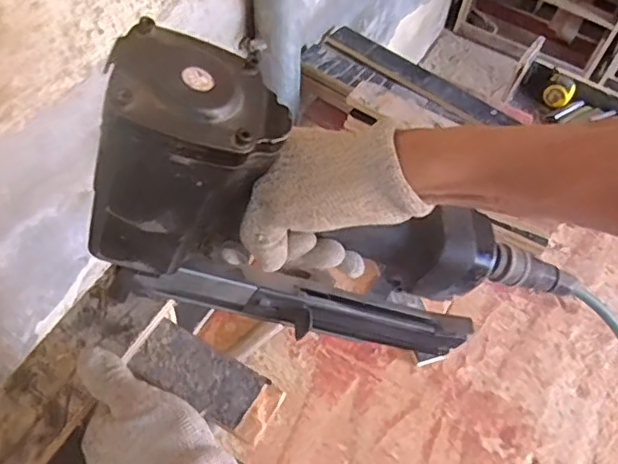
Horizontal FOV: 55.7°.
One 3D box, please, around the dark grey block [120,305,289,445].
[{"bbox_3d":[-0.079,0.110,0.452,0.120,0.014,0.048,31,60,14],"label":"dark grey block"}]

